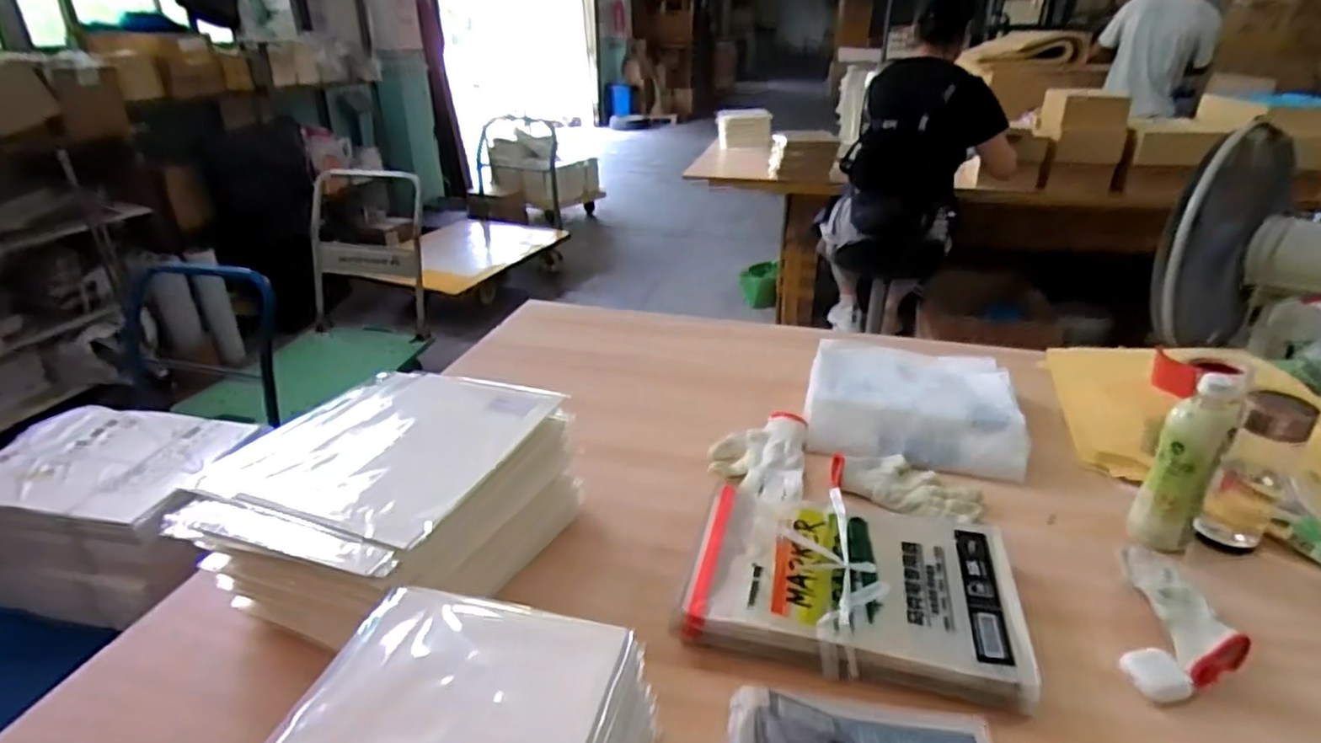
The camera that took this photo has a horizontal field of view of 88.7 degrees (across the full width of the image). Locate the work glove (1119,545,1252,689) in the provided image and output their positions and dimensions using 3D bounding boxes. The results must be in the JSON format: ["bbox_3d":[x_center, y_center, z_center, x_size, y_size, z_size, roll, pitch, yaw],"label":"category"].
[{"bbox_3d":[0.543,0.240,0.708,0.066,0.040,0.198,9,29,17],"label":"work glove"}]

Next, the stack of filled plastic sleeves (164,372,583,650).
[{"bbox_3d":[-0.299,0.150,0.767,0.304,0.146,0.338,11,30,21],"label":"stack of filled plastic sleeves"}]

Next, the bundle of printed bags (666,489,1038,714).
[{"bbox_3d":[0.204,0.224,0.728,0.330,0.041,0.229,7,28,14],"label":"bundle of printed bags"}]

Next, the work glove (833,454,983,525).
[{"bbox_3d":[0.322,0.148,0.890,0.187,0.025,0.092,11,29,20],"label":"work glove"}]

